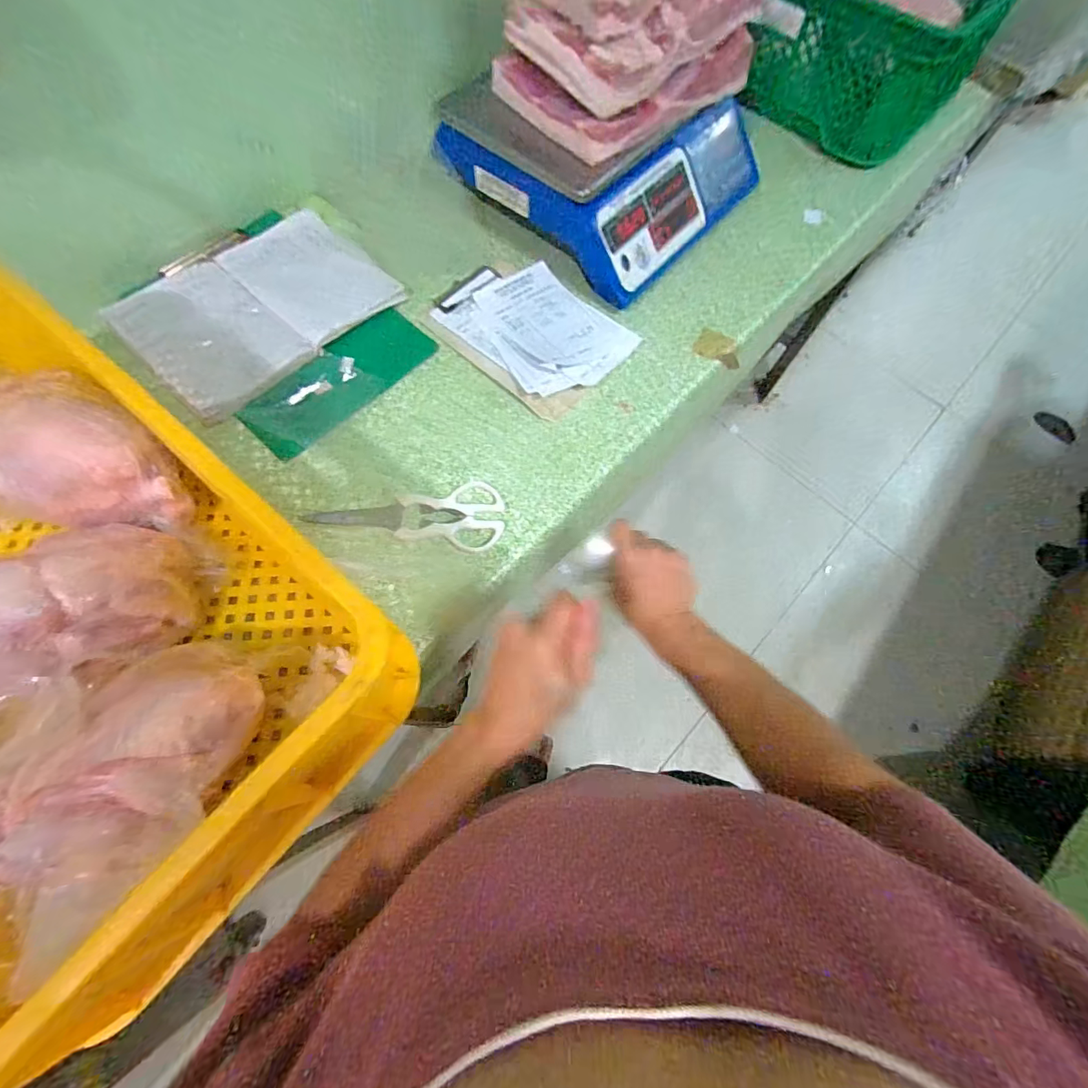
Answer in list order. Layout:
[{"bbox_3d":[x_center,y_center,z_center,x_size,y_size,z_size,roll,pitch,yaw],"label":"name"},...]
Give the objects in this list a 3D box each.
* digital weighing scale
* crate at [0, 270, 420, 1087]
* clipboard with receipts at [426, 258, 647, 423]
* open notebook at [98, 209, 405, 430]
[{"bbox_3d":[0.085,-0.512,0.639,0.307,0.118,0.327,39,72,13],"label":"digital weighing scale"},{"bbox_3d":[-0.389,0.056,0.363,0.513,0.185,0.339,39,72,13],"label":"crate"},{"bbox_3d":[-0.016,-0.265,0.596,0.158,0.025,0.221,-41,75,-17],"label":"clipboard with receipts"},{"bbox_3d":[-0.340,-0.290,0.581,0.213,0.031,0.281,41,72,13],"label":"open notebook"}]

